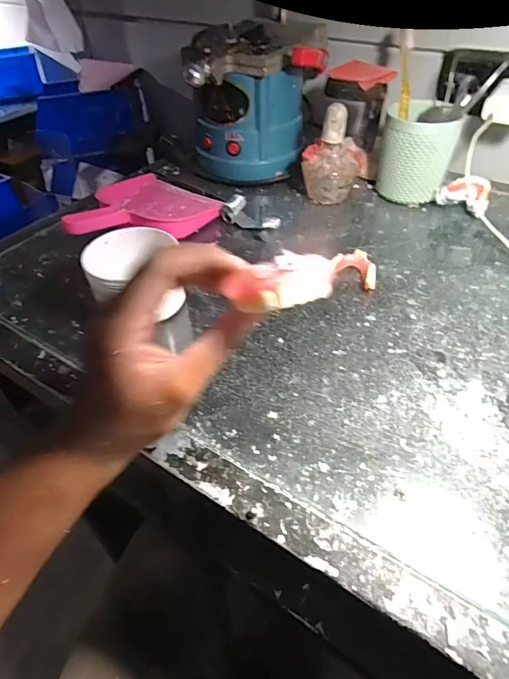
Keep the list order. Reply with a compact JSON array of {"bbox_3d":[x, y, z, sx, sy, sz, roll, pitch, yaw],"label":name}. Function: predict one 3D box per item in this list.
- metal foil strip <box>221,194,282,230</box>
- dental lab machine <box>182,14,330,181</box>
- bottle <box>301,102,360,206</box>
[{"bbox_3d":[-0.005,-0.163,0.561,0.073,0.024,0.035,27,52,25],"label":"metal foil strip"},{"bbox_3d":[-0.014,-0.343,0.634,0.167,0.173,0.165,-10,46,-9],"label":"dental lab machine"},{"bbox_3d":[0.103,-0.244,0.577,0.074,0.114,0.057,8,46,8],"label":"bottle"}]

